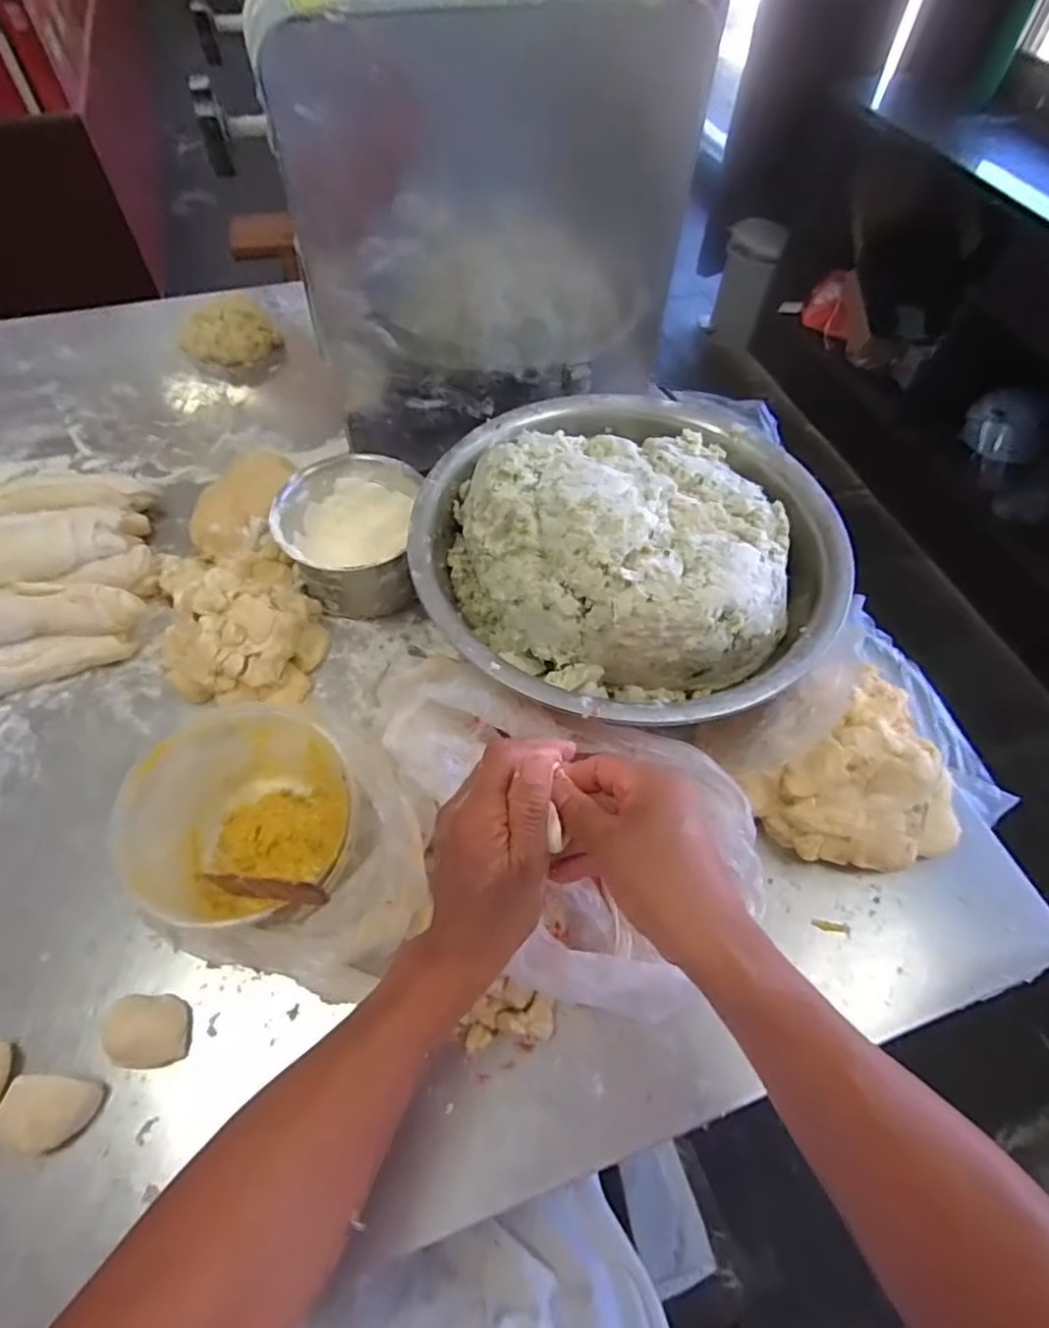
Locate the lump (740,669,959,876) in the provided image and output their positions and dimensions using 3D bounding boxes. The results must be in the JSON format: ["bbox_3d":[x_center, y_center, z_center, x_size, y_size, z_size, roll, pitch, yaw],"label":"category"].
[{"bbox_3d":[0.284,0.103,0.519,0.156,0.090,0.135,-31,64,-20],"label":"lump"}]

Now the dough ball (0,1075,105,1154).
[{"bbox_3d":[-0.316,0.295,0.418,0.054,0.032,0.039,9,58,3],"label":"dough ball"}]

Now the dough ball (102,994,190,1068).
[{"bbox_3d":[-0.266,0.259,0.447,0.050,0.023,0.043,0,58,-2],"label":"dough ball"}]

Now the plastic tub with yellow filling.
[{"bbox_3d":[-0.213,0.116,0.500,0.160,0.092,0.163,1,58,-2],"label":"plastic tub with yellow filling"}]

